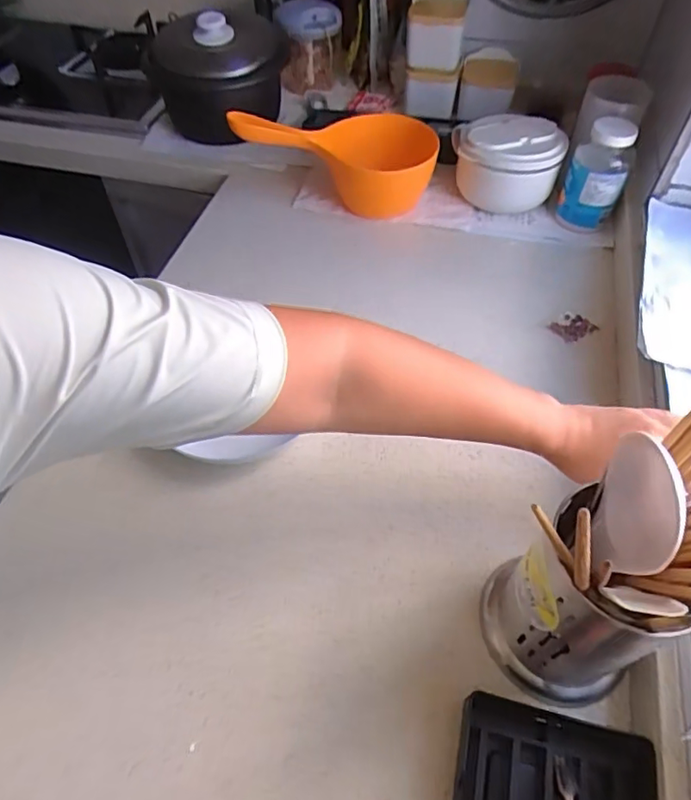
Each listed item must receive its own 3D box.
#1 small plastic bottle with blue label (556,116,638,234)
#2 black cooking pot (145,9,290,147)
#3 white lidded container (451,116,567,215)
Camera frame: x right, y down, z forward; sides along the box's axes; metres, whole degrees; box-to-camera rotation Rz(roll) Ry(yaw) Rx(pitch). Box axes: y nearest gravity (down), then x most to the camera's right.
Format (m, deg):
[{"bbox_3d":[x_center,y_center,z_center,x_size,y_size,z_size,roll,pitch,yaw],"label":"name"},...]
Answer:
[{"bbox_3d":[0.337,-0.300,0.755,0.075,0.133,0.057,16,54,13],"label":"small plastic bottle with blue label"},{"bbox_3d":[-0.210,-0.528,0.918,0.222,0.181,0.170,5,53,5],"label":"black cooking pot"},{"bbox_3d":[0.231,-0.351,0.813,0.153,0.101,0.132,10,53,9],"label":"white lidded container"}]

